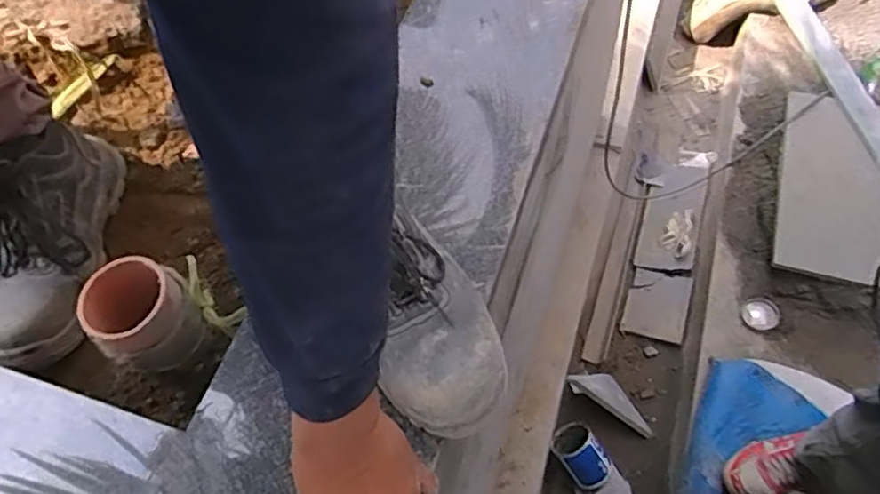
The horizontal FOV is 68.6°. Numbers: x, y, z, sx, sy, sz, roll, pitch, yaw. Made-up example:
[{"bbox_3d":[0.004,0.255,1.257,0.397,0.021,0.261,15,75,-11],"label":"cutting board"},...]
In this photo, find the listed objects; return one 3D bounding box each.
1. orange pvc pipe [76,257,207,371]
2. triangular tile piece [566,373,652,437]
[{"bbox_3d":[-0.287,0.068,0.625,0.087,0.086,0.085,-2,59,3],"label":"orange pvc pipe"},{"bbox_3d":[0.457,0.394,1.708,0.241,0.020,0.113,34,39,7],"label":"triangular tile piece"}]

